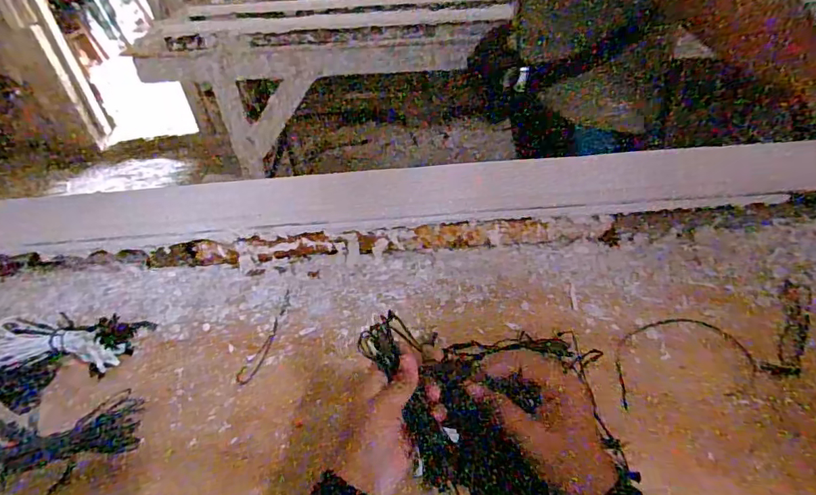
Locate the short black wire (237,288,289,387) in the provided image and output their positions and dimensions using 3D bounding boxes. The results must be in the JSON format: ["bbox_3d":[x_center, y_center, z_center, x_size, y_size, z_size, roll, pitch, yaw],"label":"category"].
[{"bbox_3d":[-0.162,0.102,0.572,0.019,0.004,0.137,7,42,14],"label":"short black wire"}]

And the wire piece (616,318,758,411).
[{"bbox_3d":[0.282,0.115,0.525,0.153,0.006,0.087,-13,43,-6],"label":"wire piece"}]

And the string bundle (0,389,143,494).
[{"bbox_3d":[-0.329,0.184,0.463,0.130,0.021,0.077,-18,42,-15],"label":"string bundle"}]

